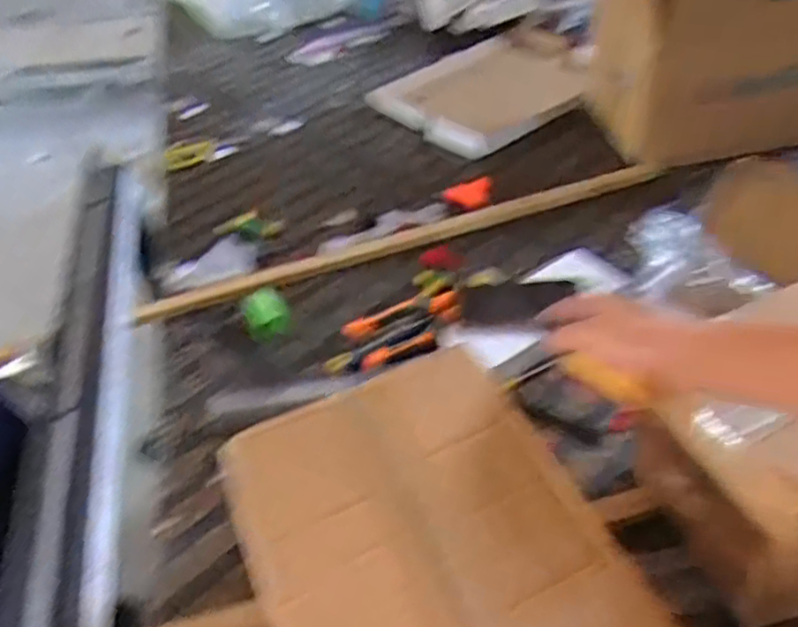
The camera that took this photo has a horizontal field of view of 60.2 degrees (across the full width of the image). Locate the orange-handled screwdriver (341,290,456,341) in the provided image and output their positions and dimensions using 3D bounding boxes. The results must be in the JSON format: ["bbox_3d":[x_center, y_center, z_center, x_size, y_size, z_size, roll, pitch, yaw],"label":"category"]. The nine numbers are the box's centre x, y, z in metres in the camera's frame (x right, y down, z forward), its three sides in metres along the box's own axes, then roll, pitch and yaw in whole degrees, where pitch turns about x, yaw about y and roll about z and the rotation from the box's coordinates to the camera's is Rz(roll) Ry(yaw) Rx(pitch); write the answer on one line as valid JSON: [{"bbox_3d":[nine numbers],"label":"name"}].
[{"bbox_3d":[0.002,0.002,0.872,0.146,0.034,0.033,-16,43,-8],"label":"orange-handled screwdriver"}]

